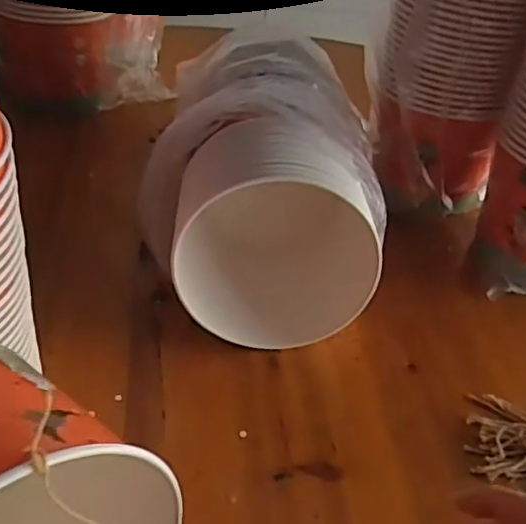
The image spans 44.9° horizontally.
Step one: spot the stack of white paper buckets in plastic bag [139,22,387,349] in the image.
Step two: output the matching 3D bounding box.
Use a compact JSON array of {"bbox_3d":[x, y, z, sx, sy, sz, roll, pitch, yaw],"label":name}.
[{"bbox_3d":[-0.010,-0.076,0.608,0.199,0.180,0.258,-4,38,-16],"label":"stack of white paper buckets in plastic bag"}]

